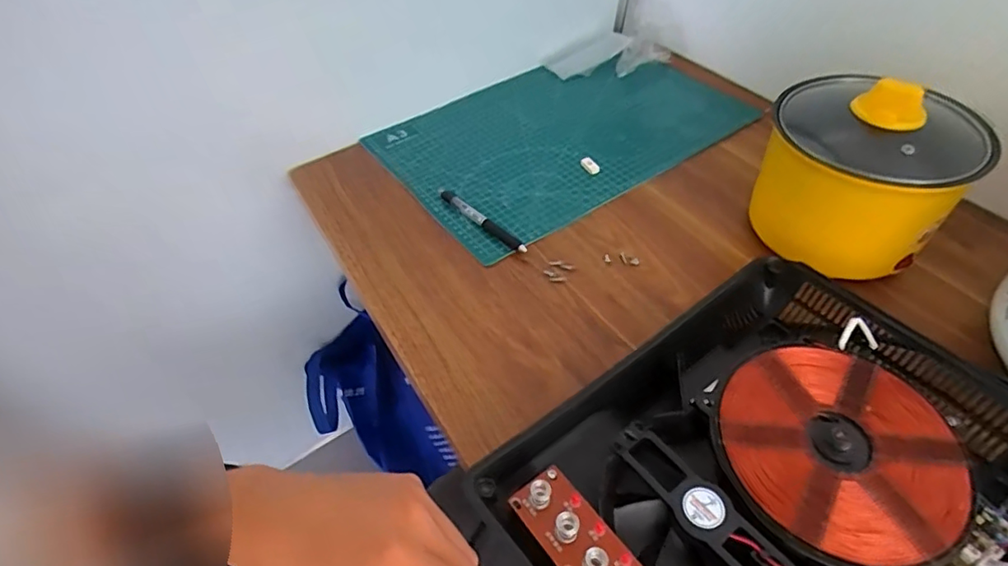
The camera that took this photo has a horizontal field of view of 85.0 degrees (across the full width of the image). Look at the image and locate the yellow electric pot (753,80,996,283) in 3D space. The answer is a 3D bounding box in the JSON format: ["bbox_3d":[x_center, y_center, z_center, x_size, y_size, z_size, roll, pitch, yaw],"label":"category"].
[{"bbox_3d":[0.325,-0.101,0.509,0.153,0.153,0.141,-3,48,3],"label":"yellow electric pot"}]

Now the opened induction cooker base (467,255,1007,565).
[{"bbox_3d":[0.202,0.135,0.370,0.366,0.059,0.268,-31,53,-21],"label":"opened induction cooker base"}]

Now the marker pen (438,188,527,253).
[{"bbox_3d":[-0.027,-0.071,0.601,0.017,0.014,0.142,-34,54,-23],"label":"marker pen"}]

